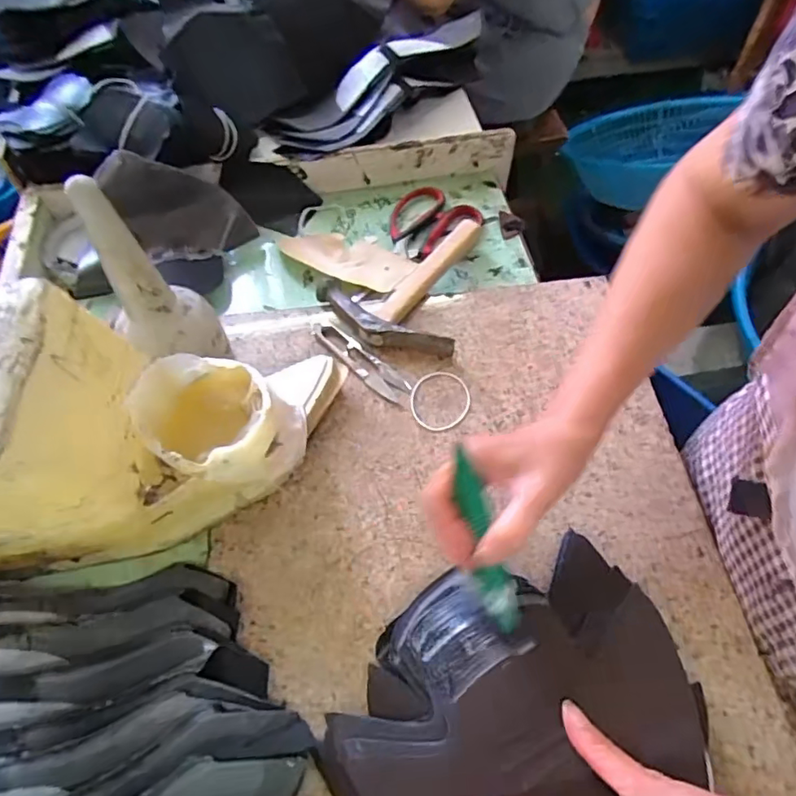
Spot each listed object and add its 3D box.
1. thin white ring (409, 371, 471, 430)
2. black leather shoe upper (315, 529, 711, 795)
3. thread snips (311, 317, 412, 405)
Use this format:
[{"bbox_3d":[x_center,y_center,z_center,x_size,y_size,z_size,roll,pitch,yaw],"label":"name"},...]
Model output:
[{"bbox_3d":[0.037,0.002,0.487,0.053,0.006,0.060,4,60,3],"label":"thin white ring"},{"bbox_3d":[0.078,0.193,0.343,0.178,0.051,0.222,40,70,19],"label":"black leather shoe upper"},{"bbox_3d":[-0.035,-0.037,0.504,0.028,0.005,0.118,-40,67,-20],"label":"thread snips"}]

